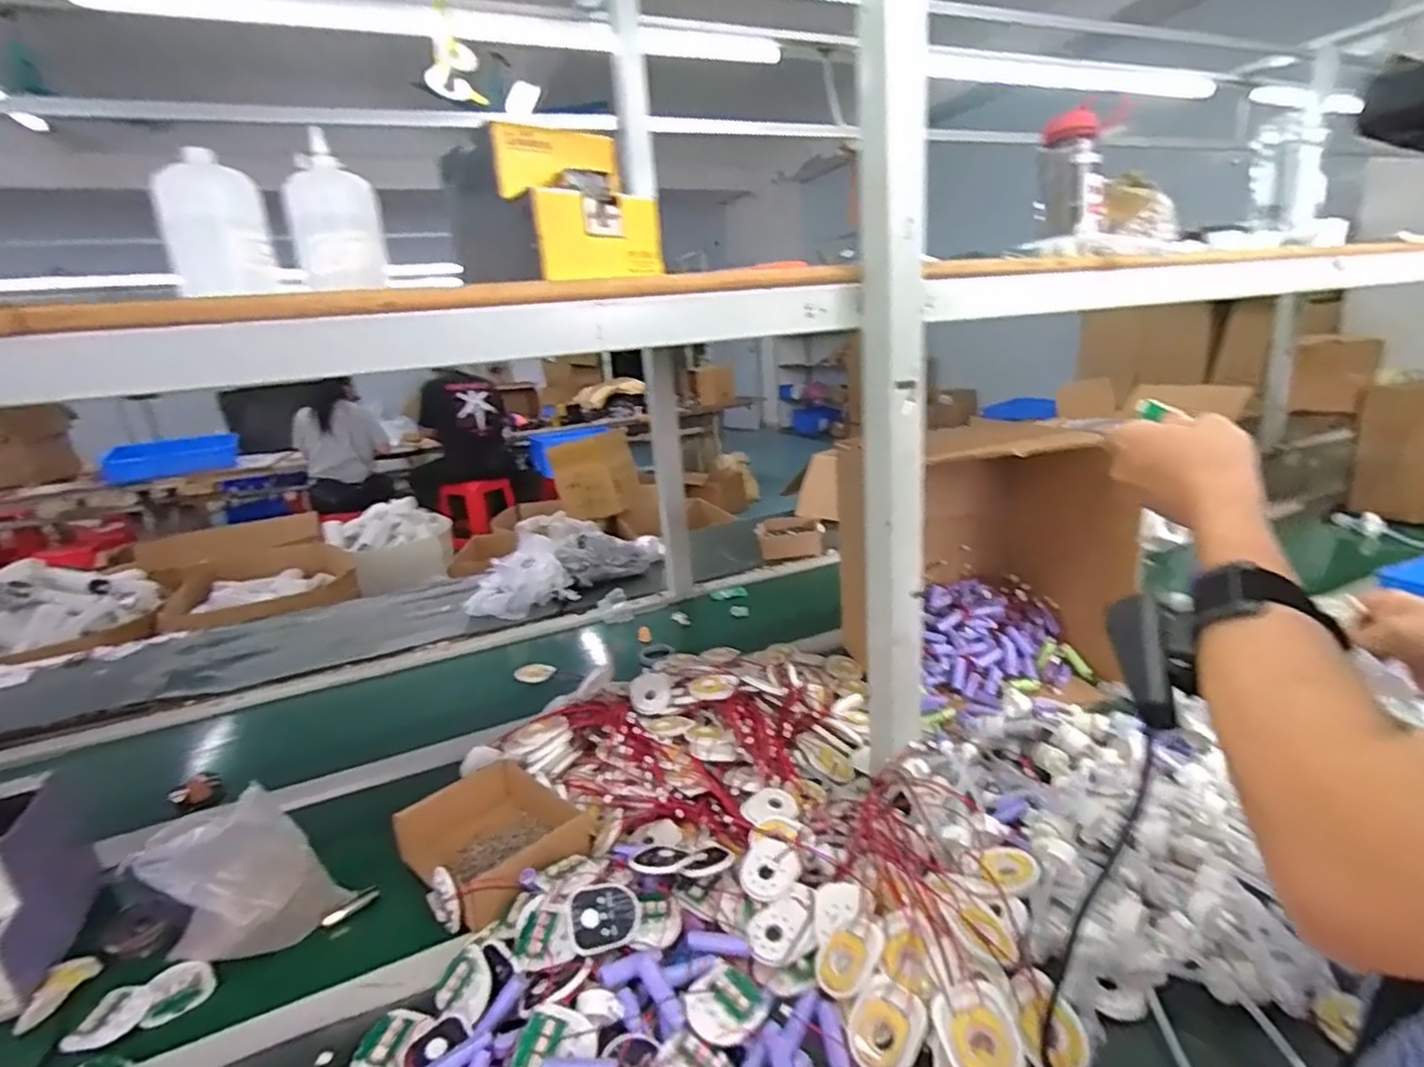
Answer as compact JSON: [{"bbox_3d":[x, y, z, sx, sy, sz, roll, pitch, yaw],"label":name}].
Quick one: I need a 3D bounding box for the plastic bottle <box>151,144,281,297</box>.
[{"bbox_3d":[-0.545,-0.337,0.747,0.098,0.130,0.088,-14,19,-29],"label":"plastic bottle"}]

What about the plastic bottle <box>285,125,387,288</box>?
[{"bbox_3d":[-0.452,-0.384,0.810,0.098,0.158,0.090,-13,18,-24],"label":"plastic bottle"}]

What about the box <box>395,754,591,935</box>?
[{"bbox_3d":[-0.217,0.314,0.697,0.177,0.064,0.150,12,23,43],"label":"box"}]

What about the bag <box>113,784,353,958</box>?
[{"bbox_3d":[-0.420,0.307,0.606,0.132,0.147,0.089,-18,21,-38],"label":"bag"}]

